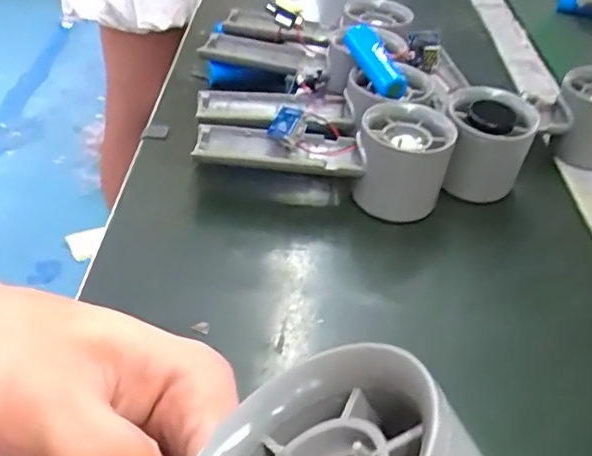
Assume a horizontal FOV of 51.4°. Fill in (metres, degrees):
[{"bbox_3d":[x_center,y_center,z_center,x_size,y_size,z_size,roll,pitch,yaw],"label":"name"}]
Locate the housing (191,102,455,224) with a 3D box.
[{"bbox_3d":[0.017,-0.047,0.397,0.154,0.065,0.068,18,42,13],"label":"housing"}]

